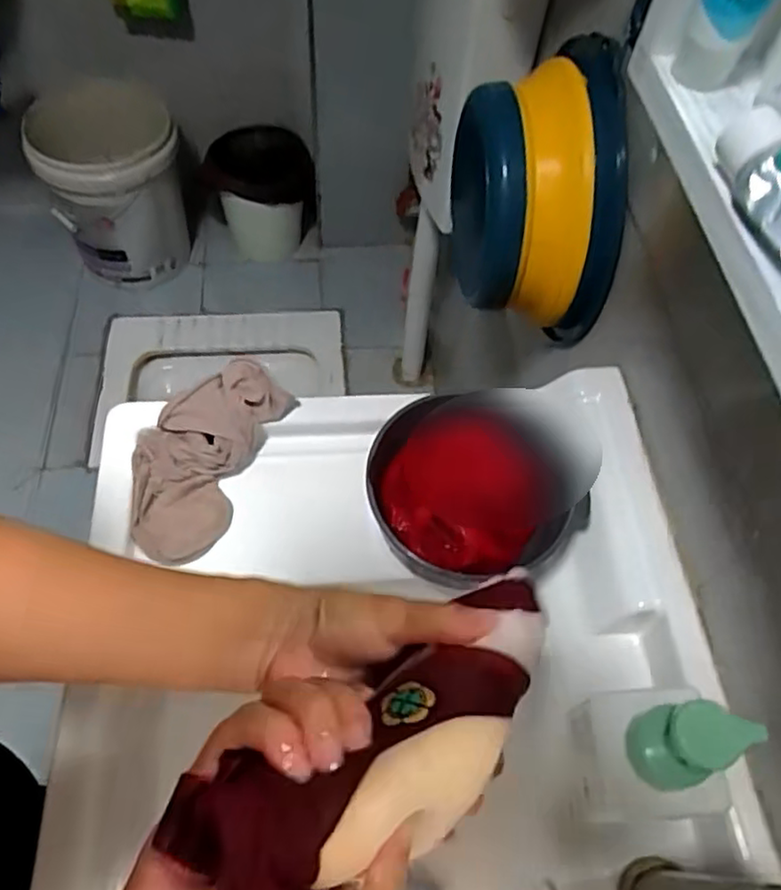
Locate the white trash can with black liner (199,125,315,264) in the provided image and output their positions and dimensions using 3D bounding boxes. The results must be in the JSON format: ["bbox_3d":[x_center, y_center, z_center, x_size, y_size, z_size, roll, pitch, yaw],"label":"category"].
[{"bbox_3d":[-0.328,-0.658,1.718,0.262,0.252,0.251,-2,59,-6],"label":"white trash can with black liner"}]

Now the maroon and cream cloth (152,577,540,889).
[{"bbox_3d":[0.002,0.117,0.263,0.164,0.048,0.064,-25,63,-38],"label":"maroon and cream cloth"}]

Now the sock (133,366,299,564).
[{"bbox_3d":[-0.161,0.009,0.567,0.095,0.040,0.172,26,78,11],"label":"sock"}]

